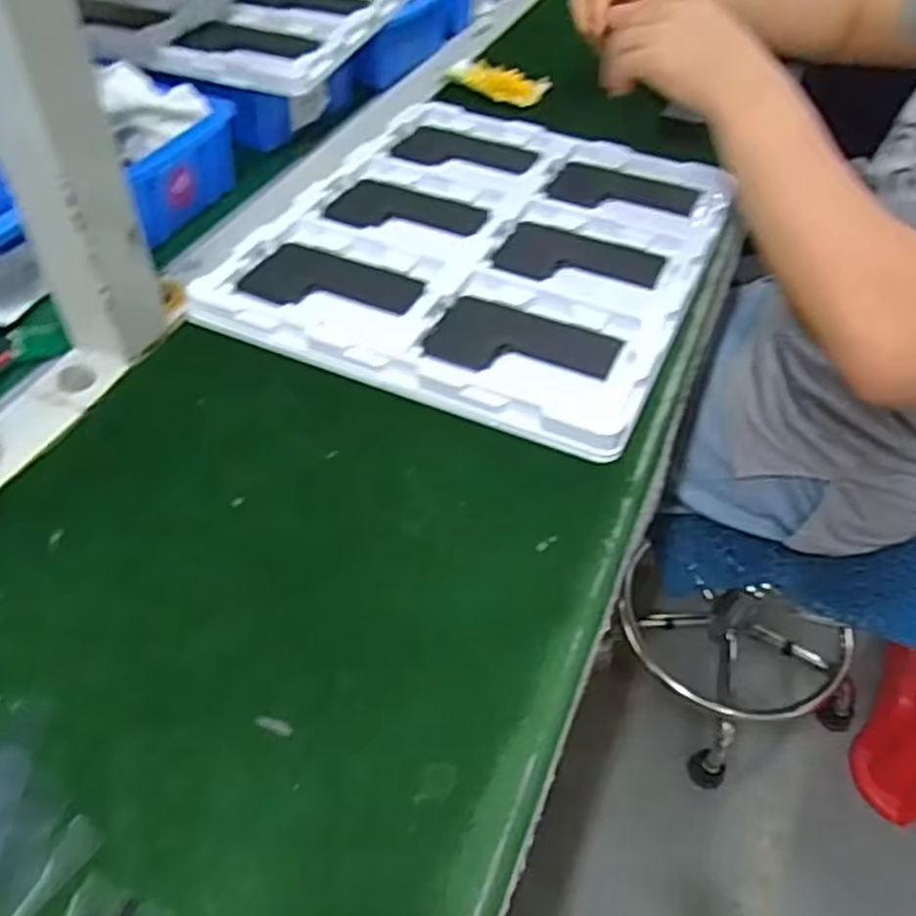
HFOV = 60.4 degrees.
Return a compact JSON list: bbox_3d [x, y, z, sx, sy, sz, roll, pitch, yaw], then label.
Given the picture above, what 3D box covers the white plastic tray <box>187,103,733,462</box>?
[{"bbox_3d":[0.024,-0.154,0.547,0.279,0.016,0.325,21,52,13],"label":"white plastic tray"}]

